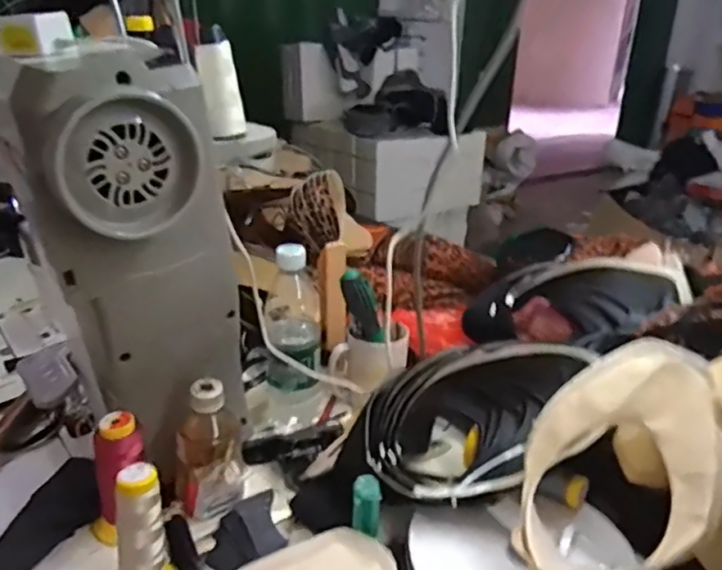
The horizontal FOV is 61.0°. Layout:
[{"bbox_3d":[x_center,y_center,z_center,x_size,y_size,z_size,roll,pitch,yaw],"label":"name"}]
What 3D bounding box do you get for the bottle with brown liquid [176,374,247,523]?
[{"bbox_3d":[-0.149,0.161,0.609,0.068,0.133,0.048,-4,23,-15],"label":"bottle with brown liquid"}]

